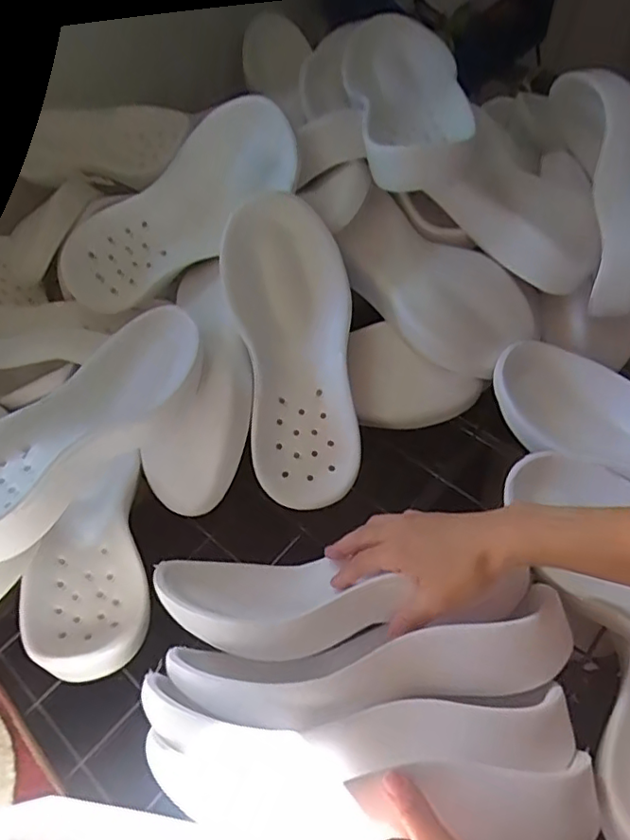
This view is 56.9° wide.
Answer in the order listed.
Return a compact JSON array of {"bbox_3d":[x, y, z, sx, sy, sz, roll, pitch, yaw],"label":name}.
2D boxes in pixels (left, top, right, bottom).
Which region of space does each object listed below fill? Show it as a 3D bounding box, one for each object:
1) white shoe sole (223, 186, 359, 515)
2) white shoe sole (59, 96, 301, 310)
[{"bbox_3d":[-0.019,-0.067,0.587,0.123,0.044,0.305,-8,94,-3],"label":"white shoe sole"},{"bbox_3d":[-0.140,-0.221,0.632,0.327,0.113,0.054,-27,10,25],"label":"white shoe sole"}]

